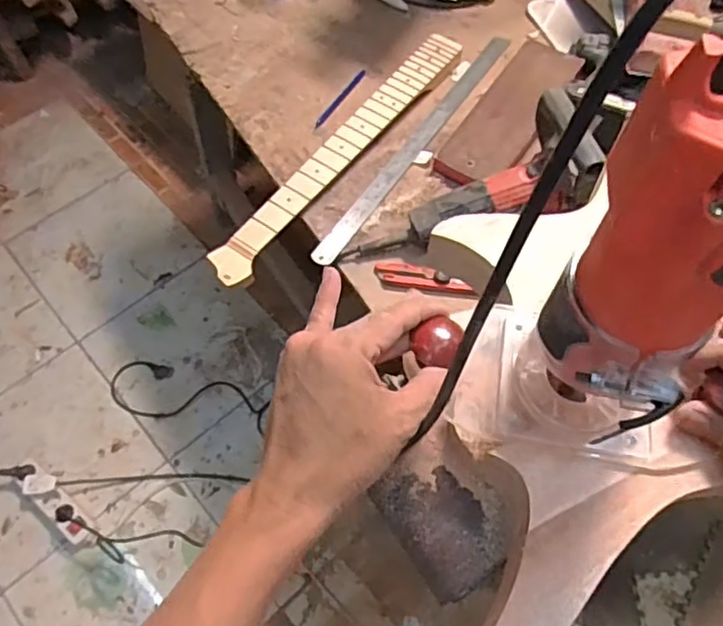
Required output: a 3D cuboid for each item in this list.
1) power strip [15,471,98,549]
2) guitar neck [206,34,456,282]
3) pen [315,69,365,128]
[{"bbox_3d":[-0.644,0.410,1.308,0.222,0.043,0.064,37,68,17],"label":"power strip"},{"bbox_3d":[-0.015,-0.237,0.871,0.063,0.024,0.535,33,67,15],"label":"guitar neck"},{"bbox_3d":[-0.031,-0.327,0.934,0.009,0.009,0.132,29,66,14],"label":"pen"}]

